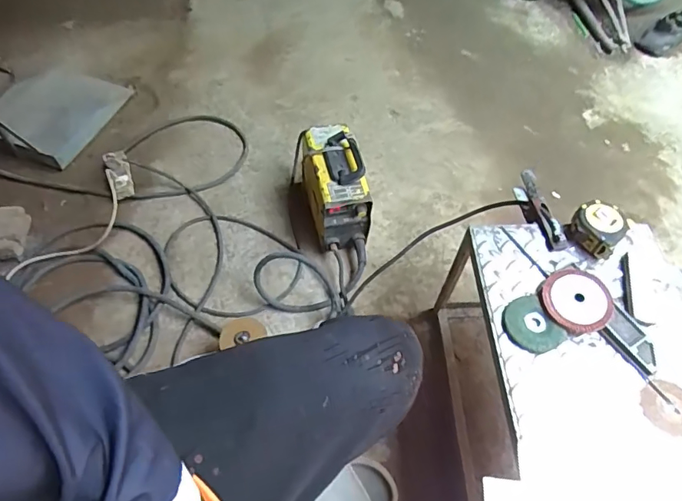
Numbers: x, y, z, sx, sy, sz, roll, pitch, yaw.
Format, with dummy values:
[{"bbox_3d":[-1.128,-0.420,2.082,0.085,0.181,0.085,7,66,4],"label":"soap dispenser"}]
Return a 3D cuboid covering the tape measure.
[{"bbox_3d":[0.404,-0.037,0.778,0.076,0.042,0.080,-38,64,-23],"label":"tape measure"}]

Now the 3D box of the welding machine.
[{"bbox_3d":[-0.017,-0.133,1.089,0.110,0.199,0.209,-13,57,-10],"label":"welding machine"}]

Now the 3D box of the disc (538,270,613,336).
[{"bbox_3d":[0.341,0.072,0.712,0.101,0.012,0.091,-11,71,-7],"label":"disc"}]

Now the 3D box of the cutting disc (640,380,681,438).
[{"bbox_3d":[0.431,0.206,0.650,0.068,0.004,0.069,-1,59,1],"label":"cutting disc"}]

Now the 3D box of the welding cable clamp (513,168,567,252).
[{"bbox_3d":[0.330,-0.061,0.832,0.035,0.054,0.172,-2,56,-2],"label":"welding cable clamp"}]

